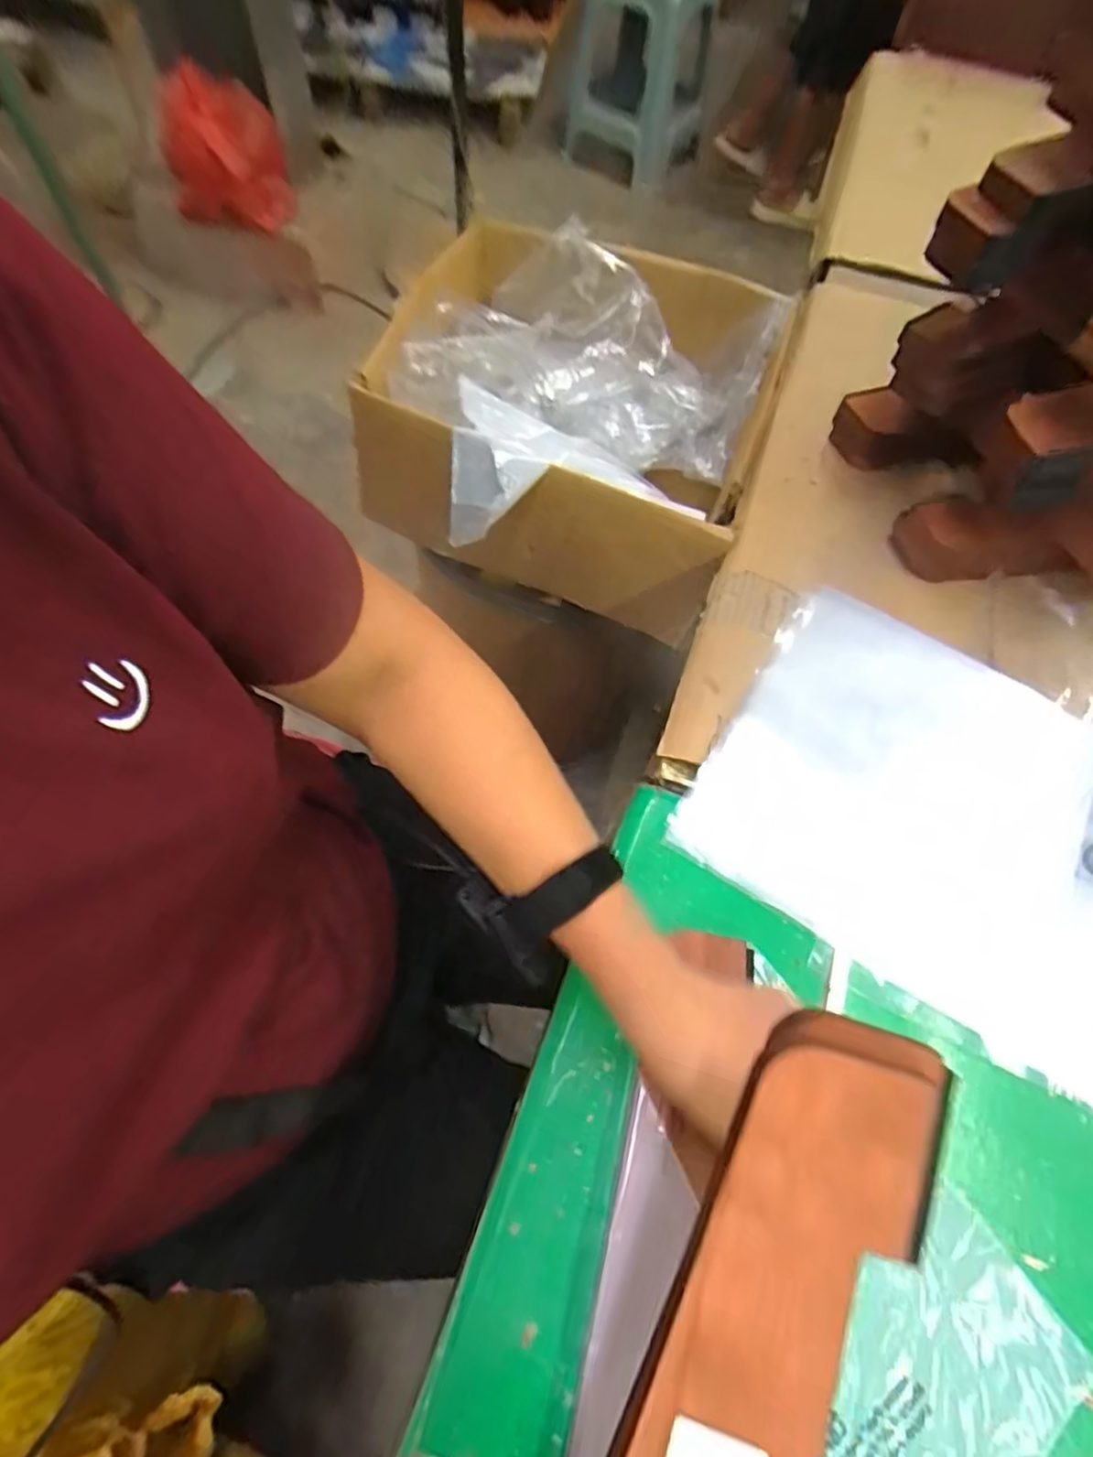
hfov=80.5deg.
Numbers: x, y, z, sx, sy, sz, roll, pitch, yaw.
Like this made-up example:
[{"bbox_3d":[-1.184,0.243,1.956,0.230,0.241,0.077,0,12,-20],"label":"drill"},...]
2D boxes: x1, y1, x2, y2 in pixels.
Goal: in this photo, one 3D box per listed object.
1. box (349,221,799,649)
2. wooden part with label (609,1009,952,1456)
[{"bbox_3d":[0.031,-0.336,0.700,0.368,0.169,0.398,17,63,5],"label":"box"},{"bbox_3d":[0.060,0.201,0.199,0.059,0.020,0.224,23,83,10],"label":"wooden part with label"}]

